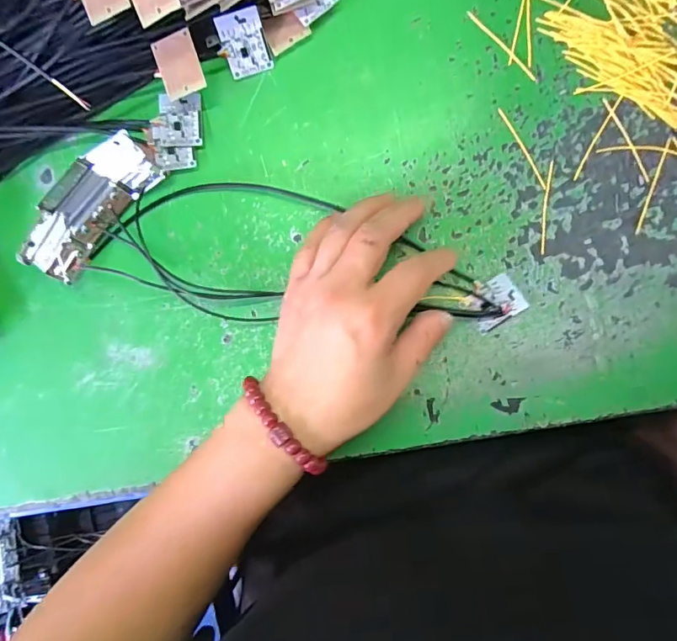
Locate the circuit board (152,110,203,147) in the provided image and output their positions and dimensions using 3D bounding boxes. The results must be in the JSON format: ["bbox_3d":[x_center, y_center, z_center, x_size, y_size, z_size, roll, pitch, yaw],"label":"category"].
[{"bbox_3d":[-0.099,-0.116,0.288,0.029,0.005,0.021,-6,94,7],"label":"circuit board"}]

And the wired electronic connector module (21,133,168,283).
[{"bbox_3d":[-0.152,-0.071,0.289,0.094,0.020,0.039,-44,89,8],"label":"wired electronic connector module"}]

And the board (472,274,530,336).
[{"bbox_3d":[0.093,-0.011,0.279,0.030,0.005,0.026,-30,91,8],"label":"board"}]

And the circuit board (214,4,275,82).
[{"bbox_3d":[-0.055,-0.161,0.276,0.025,0.004,0.033,-17,123,0],"label":"circuit board"}]

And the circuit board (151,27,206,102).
[{"bbox_3d":[-0.091,-0.147,0.272,0.024,0.004,0.032,-13,103,15],"label":"circuit board"}]

